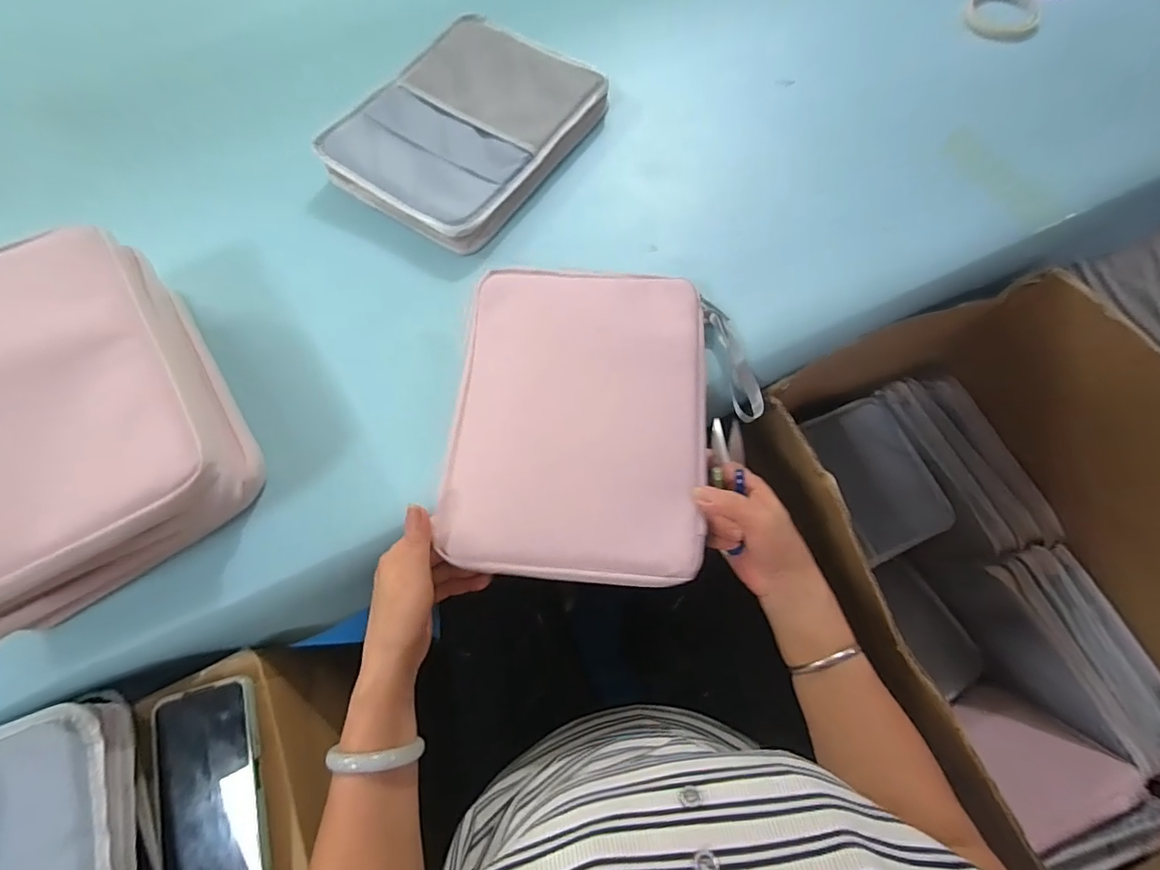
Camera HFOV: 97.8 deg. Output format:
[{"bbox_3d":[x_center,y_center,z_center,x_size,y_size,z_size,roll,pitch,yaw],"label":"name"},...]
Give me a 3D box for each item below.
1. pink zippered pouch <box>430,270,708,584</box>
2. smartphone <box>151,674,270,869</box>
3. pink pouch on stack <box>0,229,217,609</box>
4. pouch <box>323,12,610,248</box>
[{"bbox_3d":[0.000,-0.020,0.450,0.215,0.026,0.276,4,70,2],"label":"pink zippered pouch"},{"bbox_3d":[-0.282,0.275,0.381,0.082,0.015,0.159,-18,70,-6],"label":"smartphone"},{"bbox_3d":[-0.417,-0.021,0.363,0.211,0.047,0.276,-32,72,-10],"label":"pink pouch on stack"},{"bbox_3d":[-0.133,-0.352,0.584,0.225,0.047,0.285,30,73,12],"label":"pouch"}]

